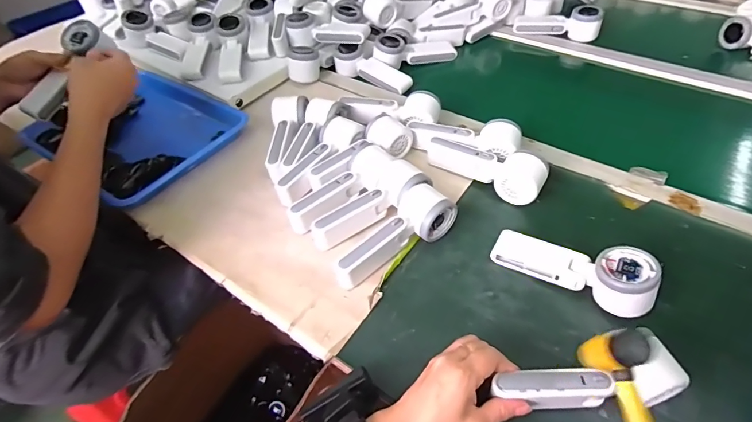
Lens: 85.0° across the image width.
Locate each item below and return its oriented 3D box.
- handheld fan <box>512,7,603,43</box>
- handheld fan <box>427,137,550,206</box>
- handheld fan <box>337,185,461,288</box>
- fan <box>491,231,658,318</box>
[{"bbox_3d":[0.374,-0.392,0.846,0.165,0.049,0.056,9,49,12],"label":"handheld fan"},{"bbox_3d":[0.154,-0.064,0.579,0.165,0.054,0.059,33,57,29],"label":"handheld fan"},{"bbox_3d":[0.019,0.029,0.494,0.162,0.054,0.071,-37,55,-27],"label":"handheld fan"},{"bbox_3d":[0.219,0.063,0.463,0.165,0.047,0.051,15,49,33],"label":"fan"}]

